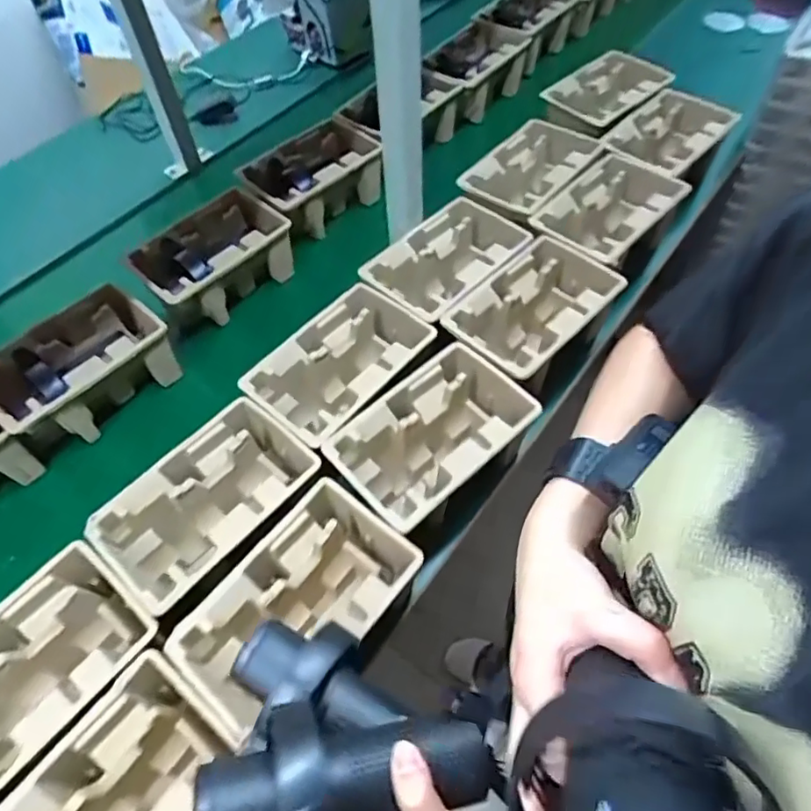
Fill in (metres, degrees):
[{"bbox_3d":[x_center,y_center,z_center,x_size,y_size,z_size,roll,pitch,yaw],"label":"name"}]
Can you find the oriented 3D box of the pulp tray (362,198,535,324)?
[{"bbox_3d":[0.064,-0.197,0.827,0.144,0.081,0.232,35,66,22],"label":"pulp tray"}]

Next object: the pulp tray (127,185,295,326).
[{"bbox_3d":[-0.291,-0.224,0.877,0.229,0.119,0.146,-40,64,-20],"label":"pulp tray"}]

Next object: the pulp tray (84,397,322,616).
[{"bbox_3d":[-0.216,0.118,0.649,0.146,0.092,0.231,34,66,22],"label":"pulp tray"}]

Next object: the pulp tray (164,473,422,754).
[{"bbox_3d":[-0.103,0.214,0.590,0.141,0.104,0.231,34,66,22],"label":"pulp tray"}]

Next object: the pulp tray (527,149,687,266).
[{"bbox_3d":[0.304,-0.291,0.875,0.143,0.065,0.227,39,68,24],"label":"pulp tray"}]

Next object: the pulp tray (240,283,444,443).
[{"bbox_3d":[-0.078,-0.037,0.747,0.145,0.101,0.227,36,66,23],"label":"pulp tray"}]

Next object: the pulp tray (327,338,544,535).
[{"bbox_3d":[0.034,0.047,0.684,0.223,0.109,0.140,-41,64,-20],"label":"pulp tray"}]

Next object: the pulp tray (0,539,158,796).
[{"bbox_3d":[-0.357,0.269,0.554,0.148,0.091,0.237,34,66,22],"label":"pulp tray"}]

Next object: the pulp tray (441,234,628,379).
[{"bbox_3d":[0.174,-0.117,0.787,0.236,0.104,0.143,-39,64,-20],"label":"pulp tray"}]

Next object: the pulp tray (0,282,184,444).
[{"bbox_3d":[-0.438,-0.046,0.775,0.228,0.099,0.142,-38,63,-19],"label":"pulp tray"}]

